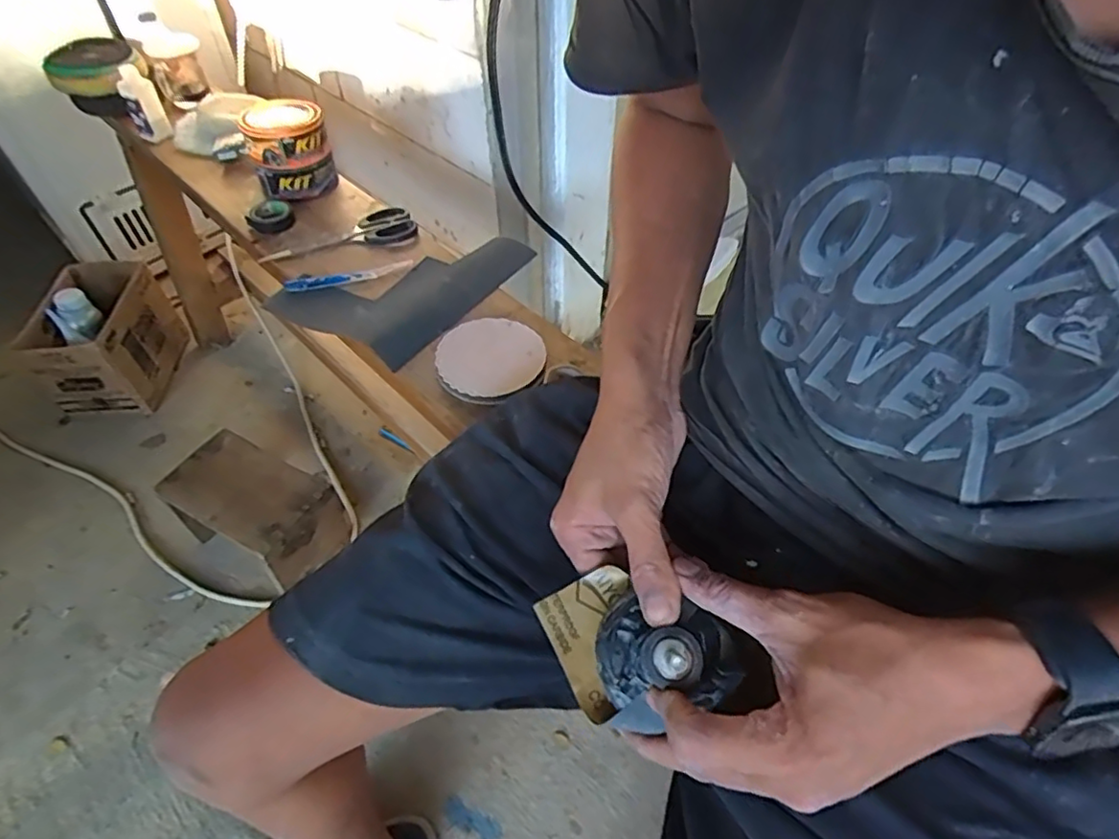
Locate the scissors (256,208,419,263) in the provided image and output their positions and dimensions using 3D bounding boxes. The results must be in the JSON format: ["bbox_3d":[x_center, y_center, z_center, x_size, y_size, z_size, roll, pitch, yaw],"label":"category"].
[{"bbox_3d":[-0.297,-0.250,0.832,0.203,0.007,0.085,-13,52,-11],"label":"scissors"}]

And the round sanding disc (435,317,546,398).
[{"bbox_3d":[-0.076,-0.072,0.675,0.118,0.005,0.118,3,47,-3],"label":"round sanding disc"}]

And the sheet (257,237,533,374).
[{"bbox_3d":[-0.192,-0.183,0.770,0.203,0.016,0.262,28,55,19],"label":"sheet"}]

